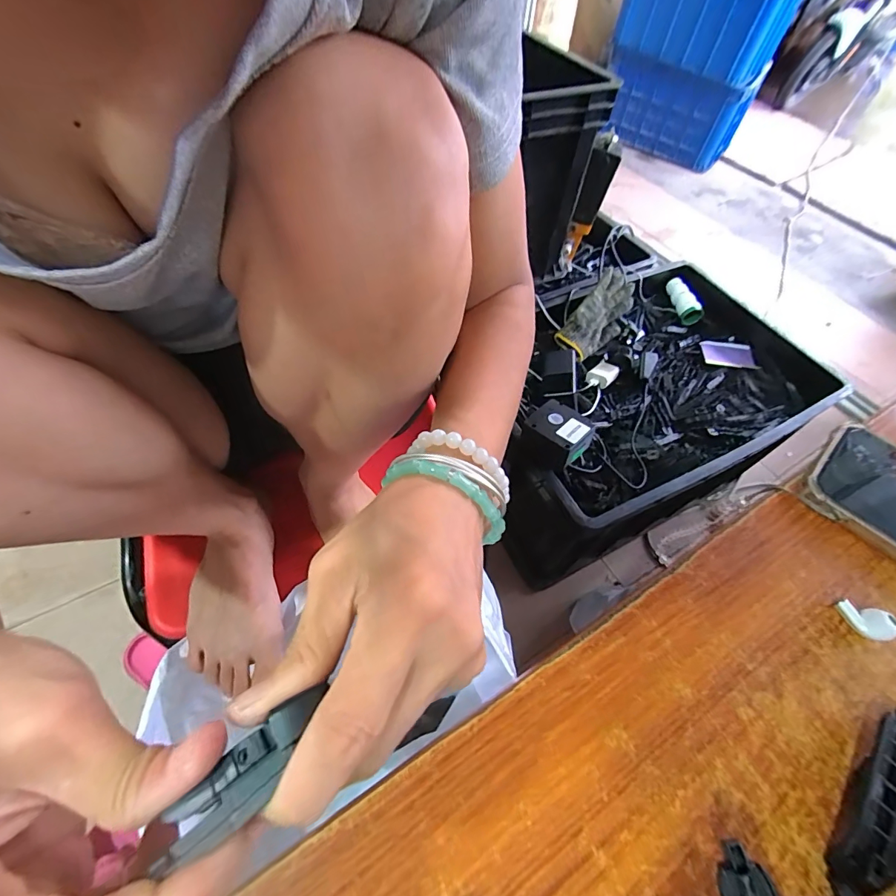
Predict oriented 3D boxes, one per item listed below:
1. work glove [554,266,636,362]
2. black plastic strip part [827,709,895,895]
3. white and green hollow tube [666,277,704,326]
[{"bbox_3d":[0.285,-0.248,0.805,0.228,0.104,0.023,-52,33,-15],"label":"work glove"},{"bbox_3d":[0.185,0.148,0.179,0.022,0.011,0.078,37,62,19],"label":"black plastic strip part"},{"bbox_3d":[0.491,-0.308,0.895,0.034,0.030,0.127,-1,57,-4],"label":"white and green hollow tube"}]

